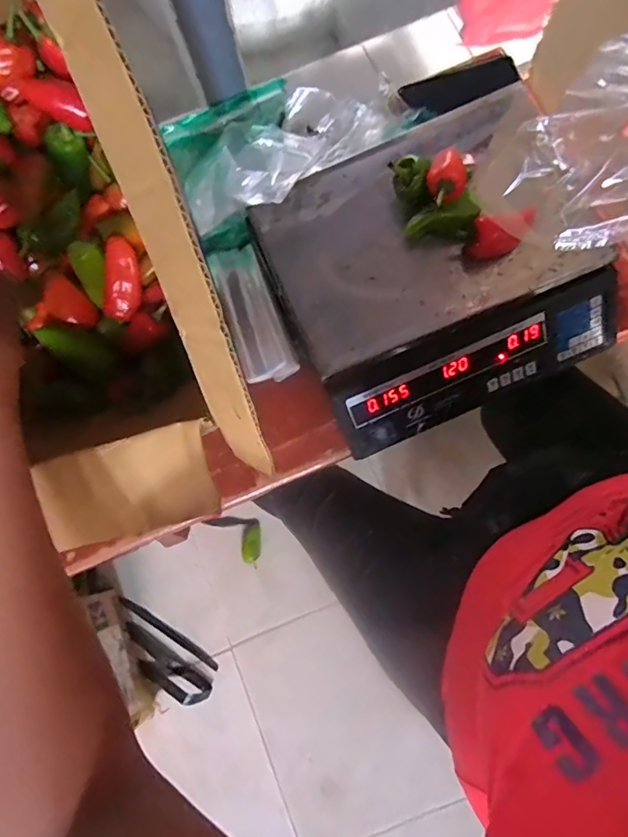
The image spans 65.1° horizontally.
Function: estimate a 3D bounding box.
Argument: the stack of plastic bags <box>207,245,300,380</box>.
[{"bbox_3d":[-0.082,-0.137,0.633,0.066,0.025,0.195,-21,80,-1],"label":"stack of plastic bags"}]

